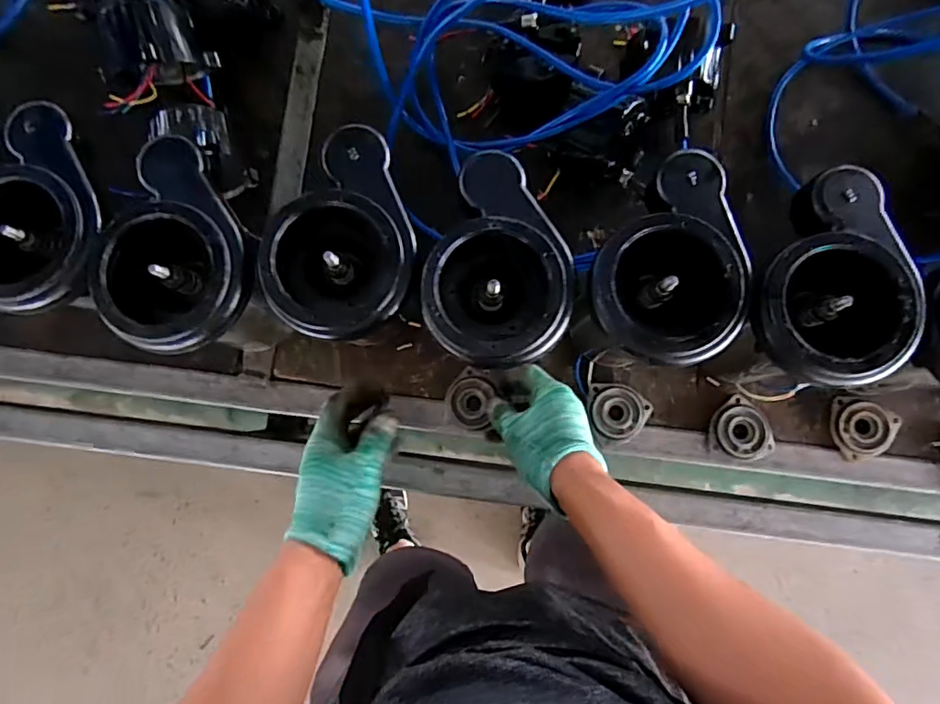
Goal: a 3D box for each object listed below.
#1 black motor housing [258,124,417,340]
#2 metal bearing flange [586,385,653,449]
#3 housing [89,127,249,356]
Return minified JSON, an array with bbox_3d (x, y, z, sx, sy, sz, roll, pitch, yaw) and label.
[{"bbox_3d":[-0.105,-0.095,0.443,0.114,0.047,0.159,-6,85,1],"label":"black motor housing"},{"bbox_3d":[0.161,0.065,0.579,0.063,0.013,0.064,-6,85,1],"label":"metal bearing flange"},{"bbox_3d":[-0.243,-0.086,0.448,0.117,0.054,0.169,-15,85,0],"label":"housing"}]

